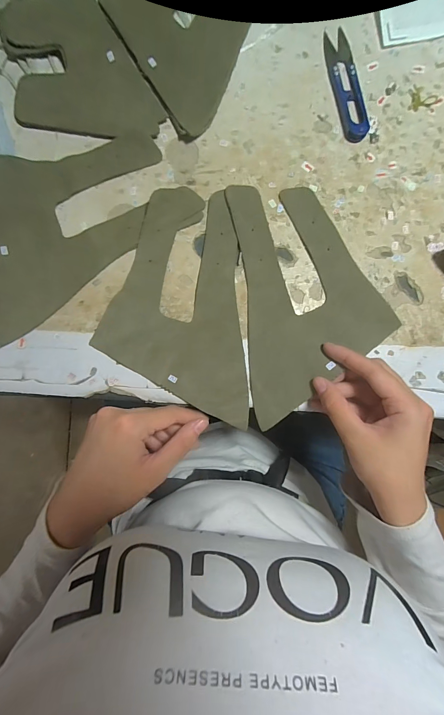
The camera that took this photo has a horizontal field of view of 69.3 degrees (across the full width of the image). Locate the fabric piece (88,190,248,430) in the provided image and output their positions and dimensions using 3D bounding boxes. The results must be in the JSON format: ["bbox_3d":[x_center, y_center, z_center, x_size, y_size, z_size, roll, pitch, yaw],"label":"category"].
[{"bbox_3d":[-0.044,-0.045,0.285,0.126,0.010,0.199,-1,90,0],"label":"fabric piece"}]

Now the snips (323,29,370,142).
[{"bbox_3d":[0.112,-0.246,0.287,0.024,0.011,0.103,-13,90,0],"label":"snips"}]

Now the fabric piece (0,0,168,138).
[{"bbox_3d":[-0.128,-0.263,0.287,0.122,0.006,0.140,-11,90,0],"label":"fabric piece"}]

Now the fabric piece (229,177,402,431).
[{"bbox_3d":[0.082,-0.053,0.282,0.126,0.010,0.203,-7,87,0],"label":"fabric piece"}]

